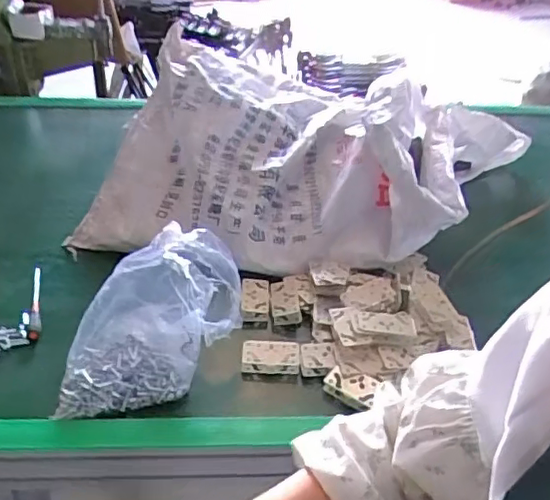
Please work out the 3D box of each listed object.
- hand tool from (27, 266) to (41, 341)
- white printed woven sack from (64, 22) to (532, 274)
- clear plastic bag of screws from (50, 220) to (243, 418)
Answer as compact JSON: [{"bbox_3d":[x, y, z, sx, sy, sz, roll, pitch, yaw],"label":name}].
[{"bbox_3d":[-0.365,0.075,0.914,0.019,0.012,0.168,-8,36,-14],"label":"hand tool"},{"bbox_3d":[0.089,-0.198,1.142,0.738,0.224,0.598,11,36,12],"label":"white printed woven sack"},{"bbox_3d":[-0.154,0.085,0.751,0.242,0.173,0.125,-10,37,-17],"label":"clear plastic bag of screws"}]

